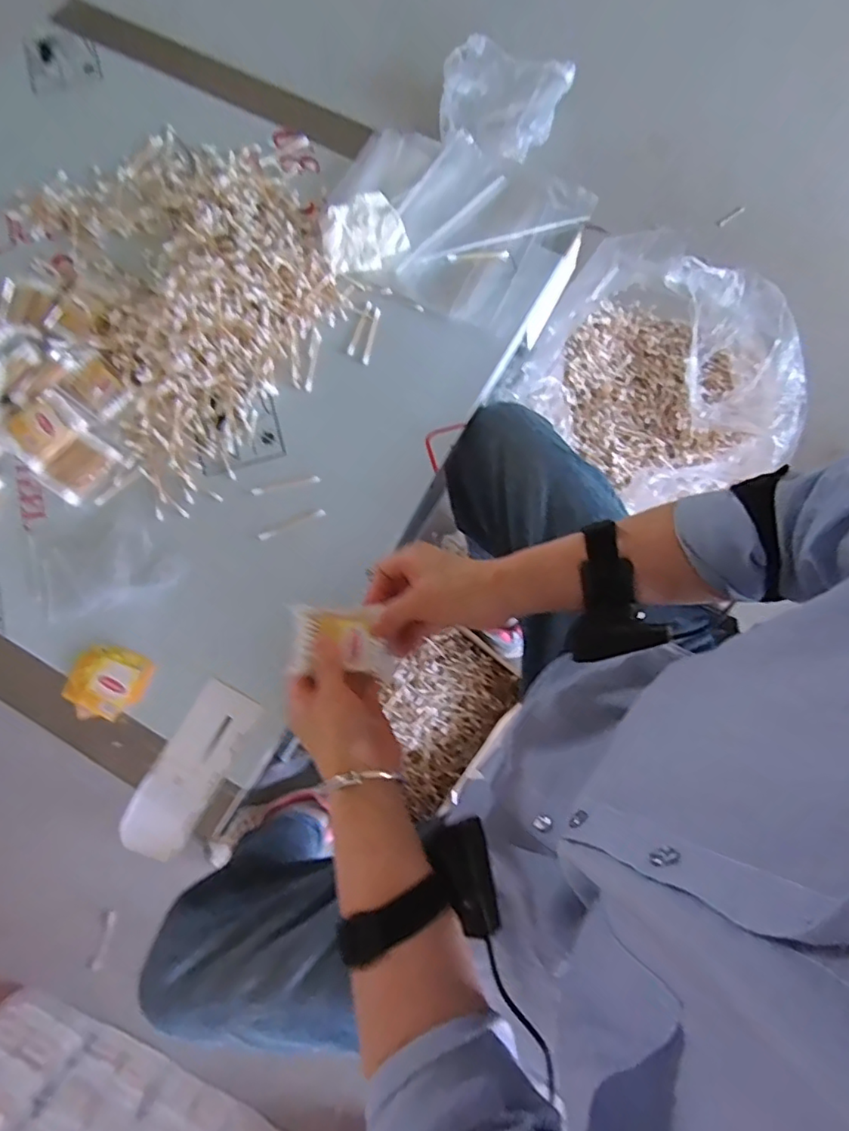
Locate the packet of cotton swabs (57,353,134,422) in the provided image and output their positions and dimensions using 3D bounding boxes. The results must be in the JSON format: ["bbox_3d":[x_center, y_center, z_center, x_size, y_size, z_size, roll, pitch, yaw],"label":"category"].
[{"bbox_3d":[-0.351,-0.189,0.619,0.054,0.018,0.063,-44,79,-8],"label":"packet of cotton swabs"}]

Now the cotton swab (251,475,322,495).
[{"bbox_3d":[-0.148,-0.086,0.612,0.072,0.004,0.009,-11,77,-2],"label":"cotton swab"}]

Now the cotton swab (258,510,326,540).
[{"bbox_3d":[-0.140,-0.043,0.605,0.072,0.004,0.010,-23,77,-5],"label":"cotton swab"}]

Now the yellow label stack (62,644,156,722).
[{"bbox_3d":[-0.311,0.113,0.561,0.075,0.009,0.072,22,78,7],"label":"yellow label stack"}]

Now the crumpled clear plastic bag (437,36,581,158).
[{"bbox_3d":[0.168,-0.999,1.240,0.272,0.120,0.204,11,77,4],"label":"crumpled clear plastic bag"}]

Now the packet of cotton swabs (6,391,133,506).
[{"bbox_3d":[-0.378,-0.120,0.598,0.078,0.024,0.099,-46,105,-11],"label":"packet of cotton swabs"}]

